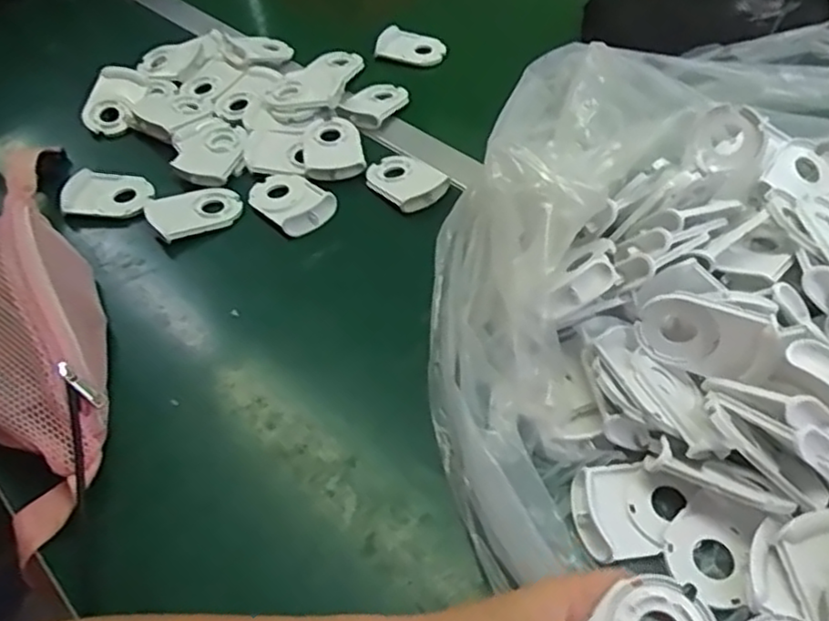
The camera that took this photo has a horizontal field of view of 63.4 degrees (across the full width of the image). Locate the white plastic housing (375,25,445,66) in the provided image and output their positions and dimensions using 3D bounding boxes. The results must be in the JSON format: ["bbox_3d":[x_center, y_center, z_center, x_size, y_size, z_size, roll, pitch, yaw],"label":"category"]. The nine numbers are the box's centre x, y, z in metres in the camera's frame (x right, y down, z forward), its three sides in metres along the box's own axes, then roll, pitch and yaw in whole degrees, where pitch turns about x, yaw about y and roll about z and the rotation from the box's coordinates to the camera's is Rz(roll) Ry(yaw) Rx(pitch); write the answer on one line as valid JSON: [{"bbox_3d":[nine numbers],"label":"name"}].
[{"bbox_3d":[-0.004,-0.322,0.823,0.082,0.028,0.032,11,50,-3],"label":"white plastic housing"}]

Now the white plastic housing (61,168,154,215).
[{"bbox_3d":[-0.291,-0.113,0.646,0.075,0.026,0.058,-3,49,1],"label":"white plastic housing"}]

